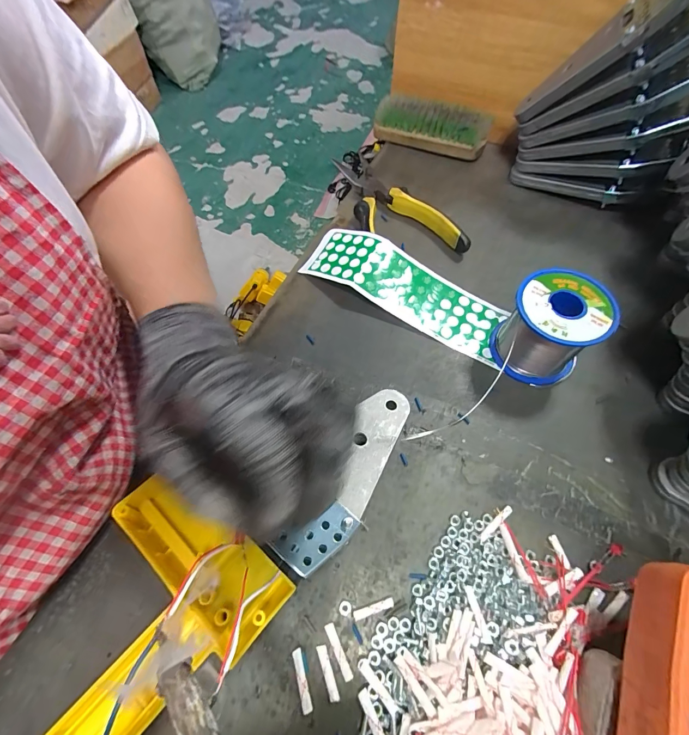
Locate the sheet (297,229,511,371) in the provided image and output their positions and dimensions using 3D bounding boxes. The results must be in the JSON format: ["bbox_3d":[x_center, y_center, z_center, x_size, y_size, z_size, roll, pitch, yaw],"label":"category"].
[{"bbox_3d":[0.054,-0.077,0.319,0.189,0.027,0.059,29,67,15],"label":"sheet"}]

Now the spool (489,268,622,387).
[{"bbox_3d":[0.155,-0.028,0.270,0.063,0.066,0.061,-1,63,1],"label":"spool"}]

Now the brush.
[{"bbox_3d":[0.103,-0.290,0.418,0.136,0.039,0.049,19,64,10],"label":"brush"}]

